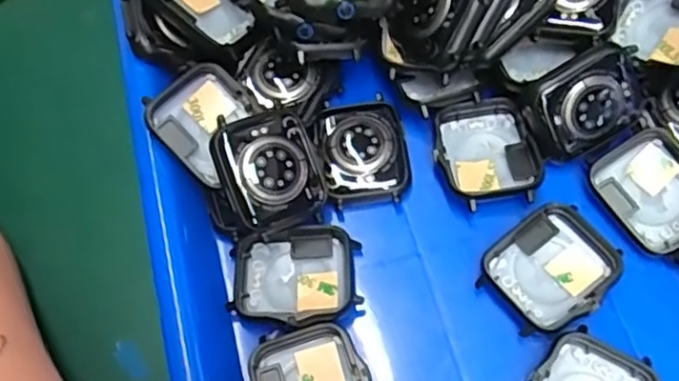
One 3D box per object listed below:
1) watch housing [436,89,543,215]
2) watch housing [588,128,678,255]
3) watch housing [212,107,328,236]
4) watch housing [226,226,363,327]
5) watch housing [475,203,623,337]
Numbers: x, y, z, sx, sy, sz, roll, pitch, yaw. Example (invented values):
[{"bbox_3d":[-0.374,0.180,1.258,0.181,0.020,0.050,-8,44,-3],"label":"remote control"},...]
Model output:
[{"bbox_3d":[0.058,-0.015,0.261,0.039,0.011,0.044,-17,65,-4],"label":"watch housing"},{"bbox_3d":[0.121,0.000,0.249,0.033,0.013,0.042,-29,66,-9],"label":"watch housing"},{"bbox_3d":[-0.026,-0.007,0.248,0.037,0.013,0.042,-17,89,-11],"label":"watch housing"},{"bbox_3d":[-0.016,0.032,0.245,0.046,0.014,0.037,-5,65,2],"label":"watch housing"},{"bbox_3d":[0.077,0.028,0.240,0.045,0.010,0.038,-37,67,-12],"label":"watch housing"}]

